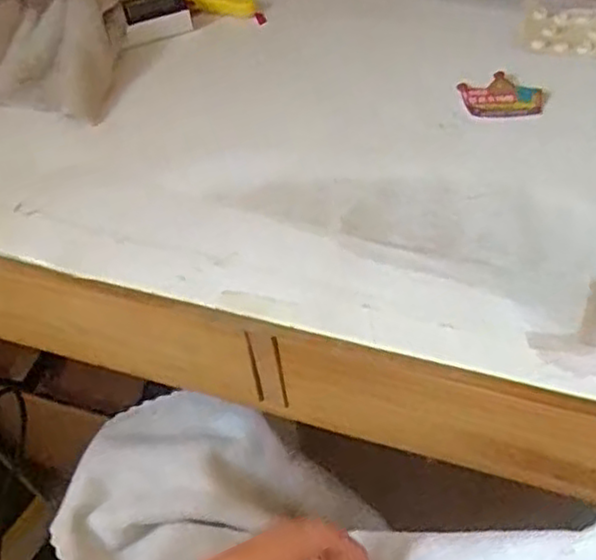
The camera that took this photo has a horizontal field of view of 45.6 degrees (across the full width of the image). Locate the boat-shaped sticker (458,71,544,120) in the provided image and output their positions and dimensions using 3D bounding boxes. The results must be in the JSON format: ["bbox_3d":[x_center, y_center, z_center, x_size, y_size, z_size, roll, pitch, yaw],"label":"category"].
[{"bbox_3d":[0.151,-0.136,0.524,0.055,0.008,0.042,-9,52,-3],"label":"boat-shaped sticker"}]

